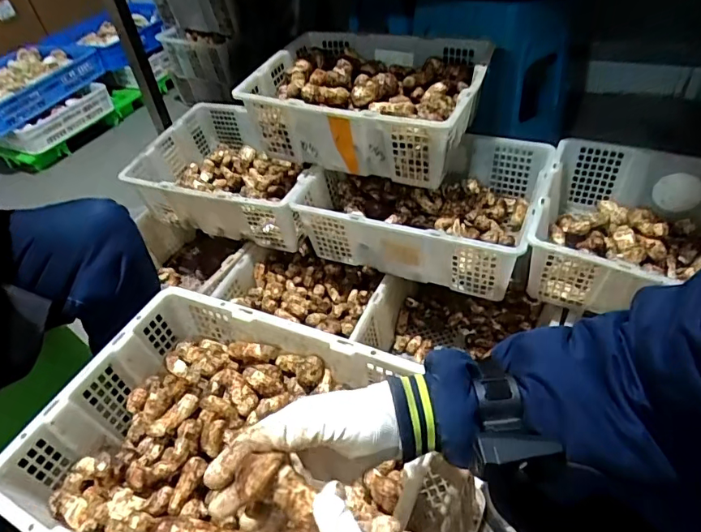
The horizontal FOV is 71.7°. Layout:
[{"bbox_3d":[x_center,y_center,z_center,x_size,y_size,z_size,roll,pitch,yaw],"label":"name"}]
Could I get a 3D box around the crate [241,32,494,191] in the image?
[{"bbox_3d":[0.038,-0.351,1.072,0.472,0.205,0.337,12,47,19],"label":"crate"}]

